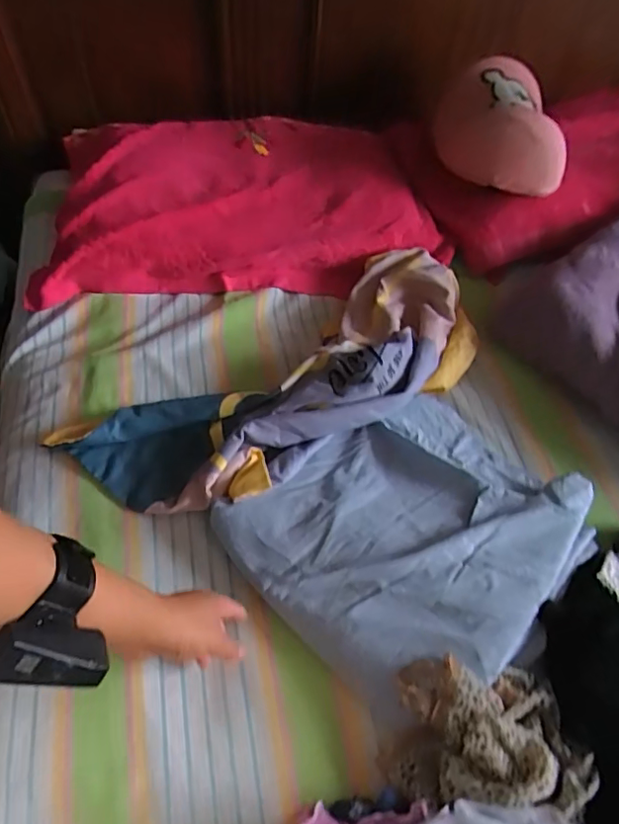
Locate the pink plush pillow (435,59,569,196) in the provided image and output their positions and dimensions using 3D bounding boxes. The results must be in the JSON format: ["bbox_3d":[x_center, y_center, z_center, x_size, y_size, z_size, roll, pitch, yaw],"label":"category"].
[{"bbox_3d":[0.314,-0.482,0.943,0.198,0.122,0.219,6,54,1],"label":"pink plush pillow"}]

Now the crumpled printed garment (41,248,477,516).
[{"bbox_3d":[-0.010,-0.054,0.740,0.577,0.055,0.231,-30,57,-24],"label":"crumpled printed garment"}]

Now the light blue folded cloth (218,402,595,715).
[{"bbox_3d":[0.124,0.131,0.637,0.362,0.056,0.311,-35,64,-25],"label":"light blue folded cloth"}]

